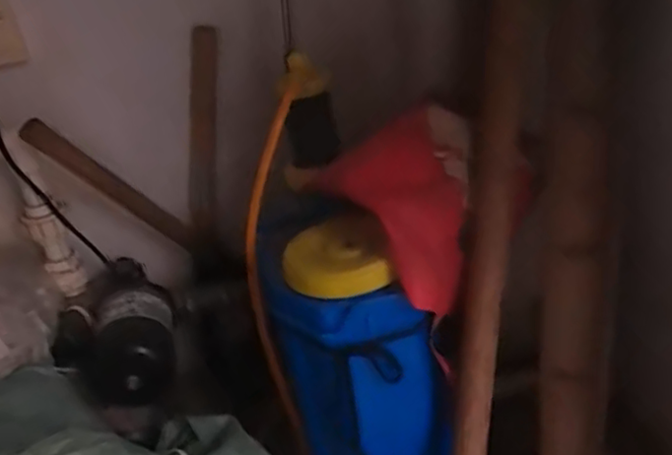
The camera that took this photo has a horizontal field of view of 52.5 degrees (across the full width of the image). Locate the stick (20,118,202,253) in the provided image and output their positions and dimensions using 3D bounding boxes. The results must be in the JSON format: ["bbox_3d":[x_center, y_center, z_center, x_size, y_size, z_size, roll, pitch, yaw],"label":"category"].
[{"bbox_3d":[-0.288,-0.049,0.920,0.025,0.030,0.310,24,-12,42],"label":"stick"}]

